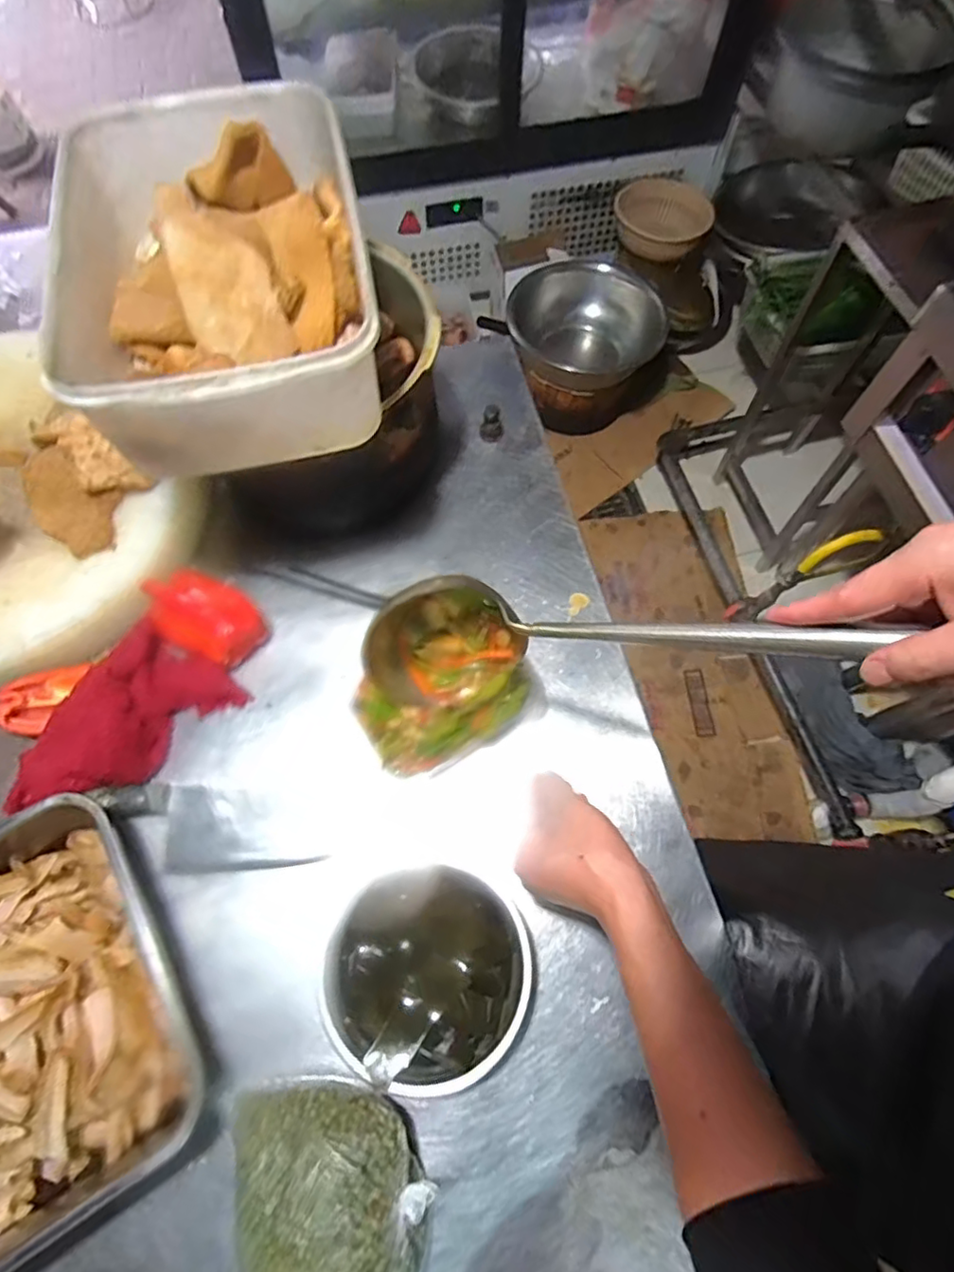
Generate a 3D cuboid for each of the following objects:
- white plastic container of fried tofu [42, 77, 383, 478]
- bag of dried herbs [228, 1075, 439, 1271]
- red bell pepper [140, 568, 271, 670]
[{"bbox_3d":[-0.195,-0.277,0.470,0.211,0.102,0.296,-12,68,-5],"label":"white plastic container of fried tofu"},{"bbox_3d":[-0.096,0.375,0.384,0.127,0.068,0.147,-6,67,-3],"label":"bag of dried herbs"},{"bbox_3d":[-0.261,-0.019,0.570,0.112,0.032,0.075,38,56,-21],"label":"red bell pepper"}]

